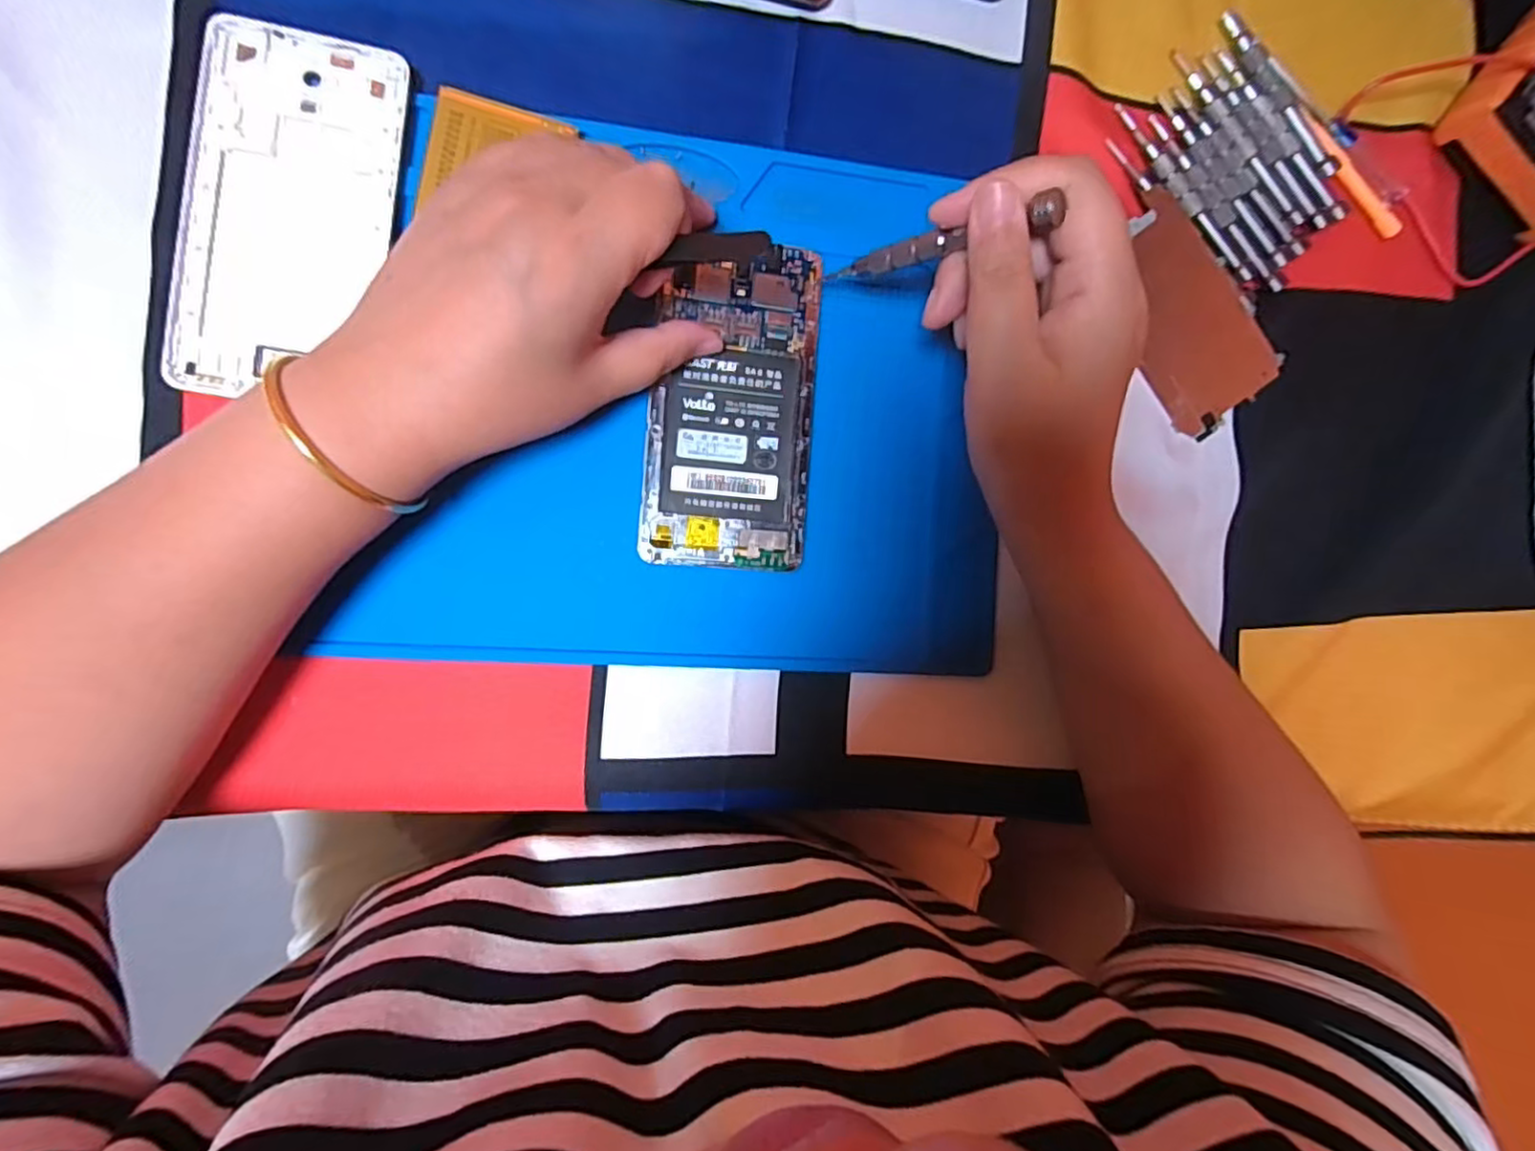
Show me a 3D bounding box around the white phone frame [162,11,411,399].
[{"bbox_3d":[-0.185,-0.140,0.259,0.074,0.006,0.139,6,90,-9],"label":"white phone frame"}]

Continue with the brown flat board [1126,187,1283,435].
[{"bbox_3d":[0.202,-0.127,0.320,0.057,0.006,0.107,-38,96,-7],"label":"brown flat board"}]

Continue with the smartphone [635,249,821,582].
[{"bbox_3d":[-0.015,-0.072,0.286,0.069,0.005,0.135,5,90,-9],"label":"smartphone"}]

